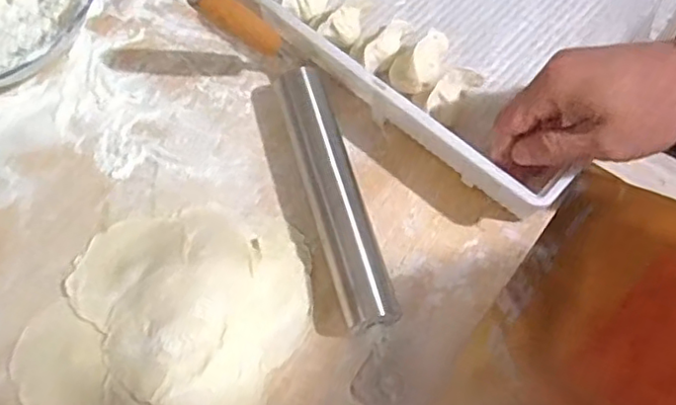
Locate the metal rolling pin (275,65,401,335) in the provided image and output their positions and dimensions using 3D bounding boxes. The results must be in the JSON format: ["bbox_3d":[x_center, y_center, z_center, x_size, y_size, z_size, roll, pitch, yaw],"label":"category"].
[{"bbox_3d":[-0.002,-0.008,0.457,0.038,0.034,0.205,-16,65,-5],"label":"metal rolling pin"}]

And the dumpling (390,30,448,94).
[{"bbox_3d":[0.065,-0.102,0.487,0.028,0.037,0.058,37,72,18],"label":"dumpling"}]

